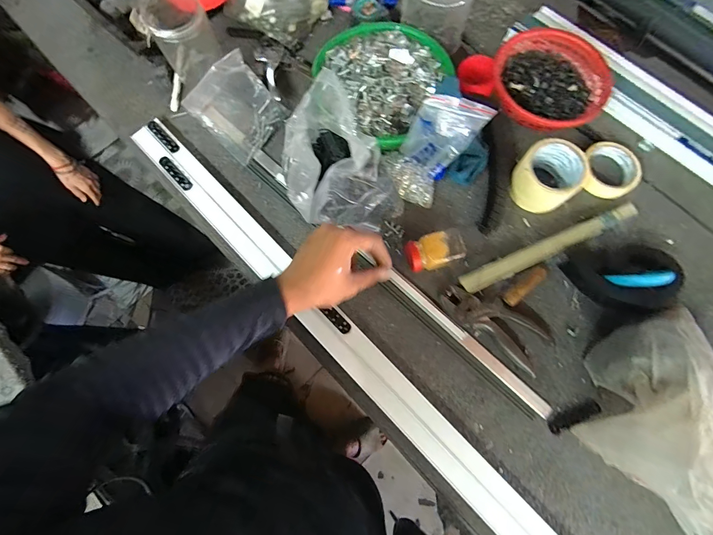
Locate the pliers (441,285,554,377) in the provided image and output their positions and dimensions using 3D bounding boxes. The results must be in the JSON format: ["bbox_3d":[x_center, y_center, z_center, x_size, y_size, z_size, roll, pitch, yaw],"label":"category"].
[{"bbox_3d":[0.216,0.082,0.520,0.171,0.035,0.073,37,79,9],"label":"pliers"}]

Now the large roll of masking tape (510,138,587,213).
[{"bbox_3d":[0.312,-0.149,0.554,0.097,0.076,0.104,0,76,0],"label":"large roll of masking tape"}]

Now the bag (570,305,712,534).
[{"bbox_3d":[0.411,0.180,0.438,0.166,0.131,0.257,26,78,6],"label":"bag"}]

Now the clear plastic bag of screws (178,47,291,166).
[{"bbox_3d":[-0.209,-0.288,0.595,0.134,0.061,0.140,38,79,9],"label":"clear plastic bag of screws"}]

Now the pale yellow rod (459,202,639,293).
[{"bbox_3d":[0.312,-0.033,0.548,0.311,0.028,0.035,-24,77,-6],"label":"pale yellow rod"}]

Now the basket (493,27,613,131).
[{"bbox_3d":[0.341,-0.332,0.608,0.196,0.061,0.199,20,77,5],"label":"basket"}]

